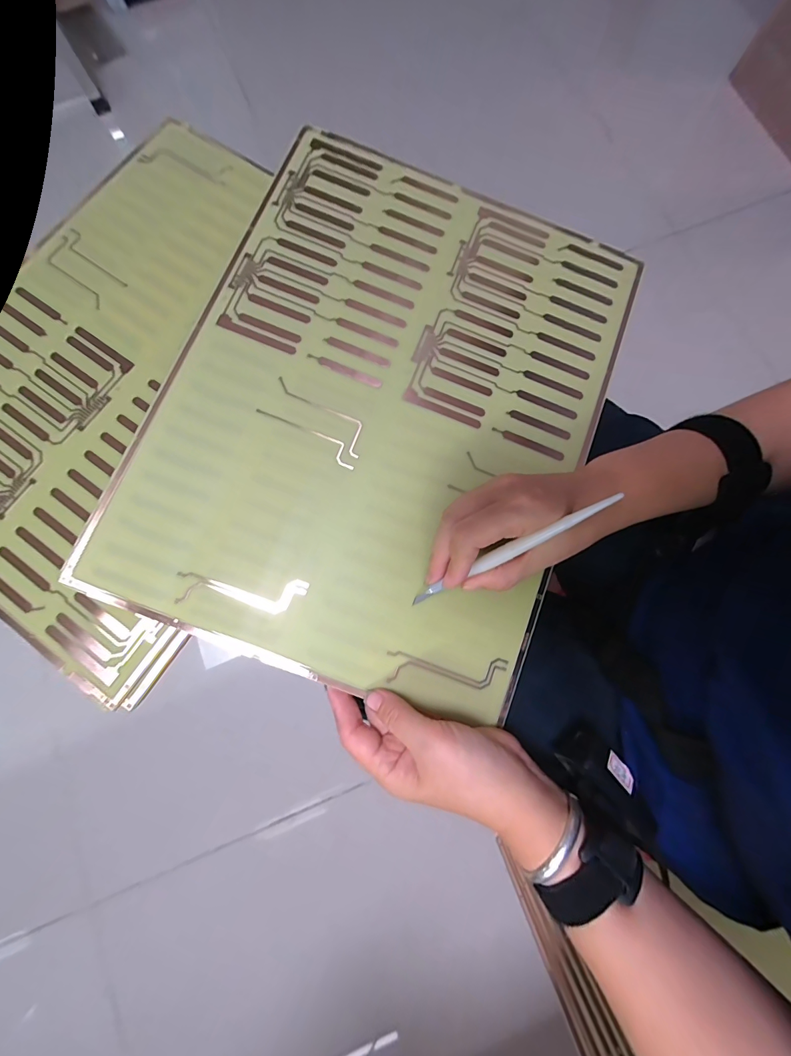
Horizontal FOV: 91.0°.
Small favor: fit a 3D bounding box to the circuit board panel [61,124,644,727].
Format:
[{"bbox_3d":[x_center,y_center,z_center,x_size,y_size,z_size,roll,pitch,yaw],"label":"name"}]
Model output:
[{"bbox_3d":[-0.010,-0.100,0.310,0.331,0.007,0.416,21,80,-3],"label":"circuit board panel"}]

